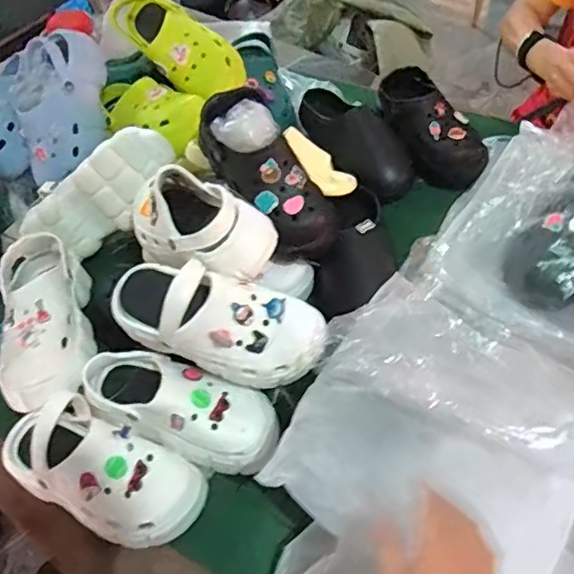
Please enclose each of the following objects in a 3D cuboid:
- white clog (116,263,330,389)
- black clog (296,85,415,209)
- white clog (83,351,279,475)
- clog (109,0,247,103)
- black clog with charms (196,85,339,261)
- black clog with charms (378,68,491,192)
[{"bbox_3d":[-0.078,0.034,0.628,0.245,0.110,0.098,17,57,-1],"label":"white clog"},{"bbox_3d":[0.100,-0.257,0.943,0.121,0.082,0.272,-22,57,-11],"label":"black clog"},{"bbox_3d":[-0.128,0.145,0.679,0.237,0.077,0.095,16,58,14],"label":"white clog"},{"bbox_3d":[-0.191,-0.407,0.949,0.249,0.093,0.123,39,66,12],"label":"clog"},{"bbox_3d":[-0.022,-0.146,0.743,0.097,0.085,0.249,-38,99,-20],"label":"black clog with charms"},{"bbox_3d":[0.233,-0.268,0.950,0.137,0.085,0.241,-18,56,-8],"label":"black clog with charms"}]

